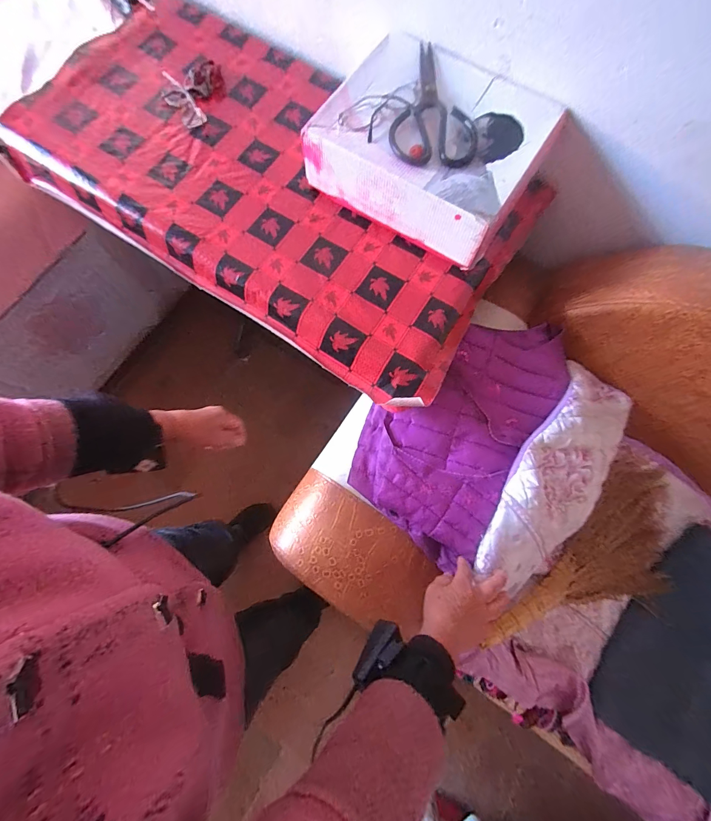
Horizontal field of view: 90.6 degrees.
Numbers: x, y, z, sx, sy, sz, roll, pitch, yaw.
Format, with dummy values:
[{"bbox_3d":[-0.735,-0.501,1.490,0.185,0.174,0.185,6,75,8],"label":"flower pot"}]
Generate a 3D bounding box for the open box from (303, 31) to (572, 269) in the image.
[{"bbox_3d":[0.108,-0.399,0.538,0.305,0.096,0.254,31,78,6],"label":"open box"}]

